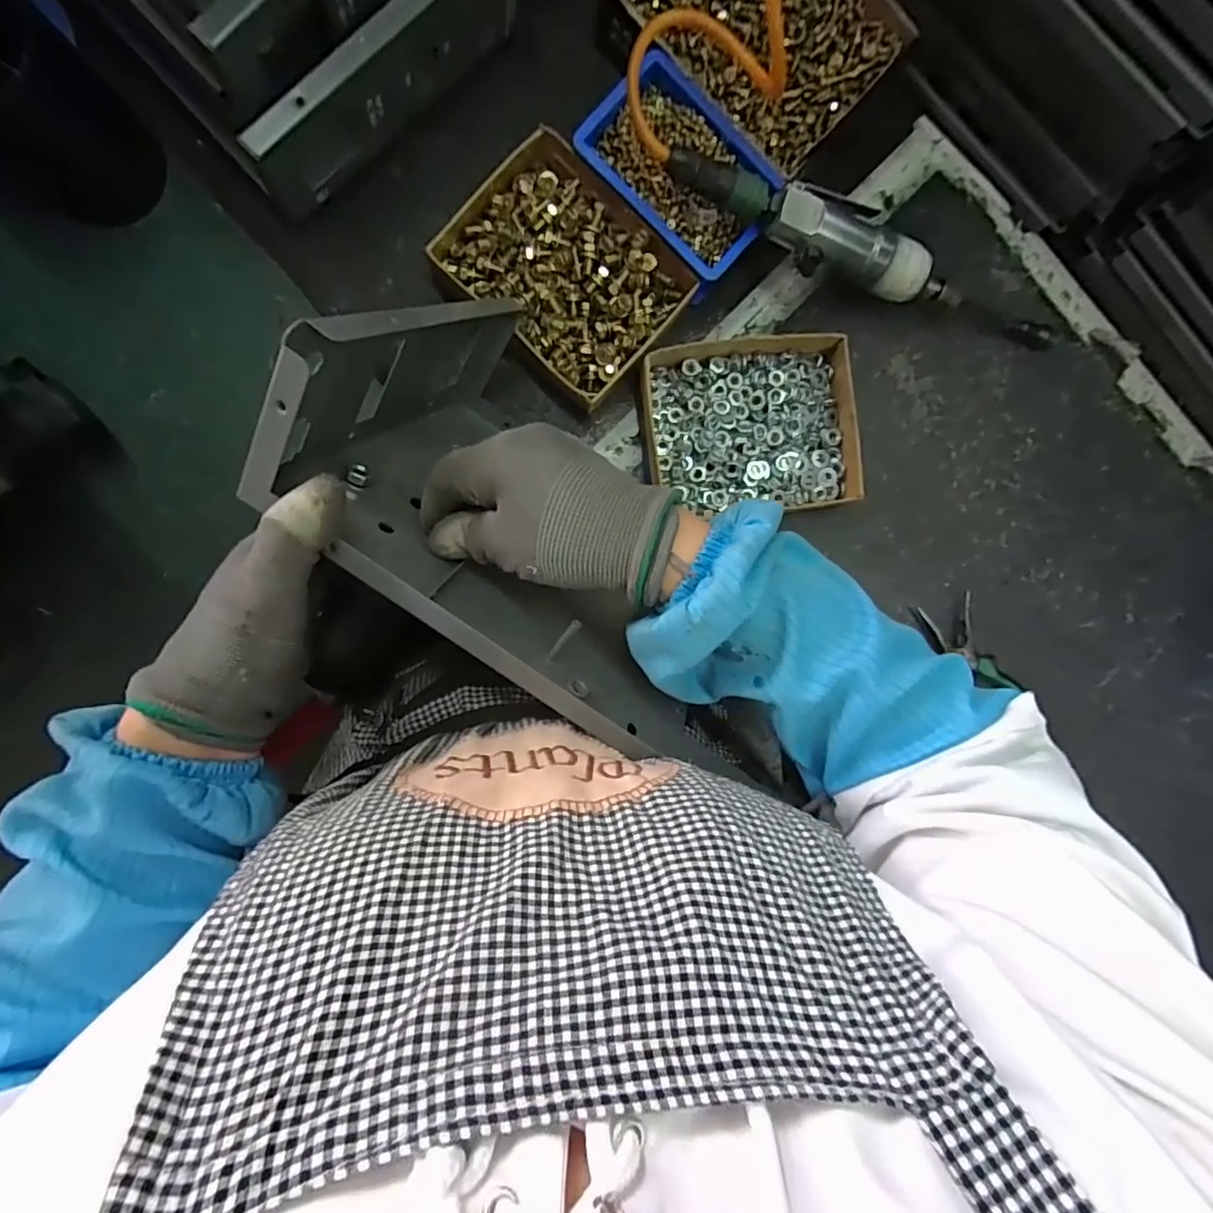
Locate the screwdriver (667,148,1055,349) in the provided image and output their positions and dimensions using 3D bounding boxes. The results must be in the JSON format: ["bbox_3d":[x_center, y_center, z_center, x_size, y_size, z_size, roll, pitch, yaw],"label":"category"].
[{"bbox_3d":[0.223,-0.278,0.477,0.371,0.037,0.052,10,92,-20],"label":"screwdriver"}]

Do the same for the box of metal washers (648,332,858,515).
[{"bbox_3d":[0.119,-0.151,0.502,0.172,0.037,0.140,-6,93,-4],"label":"box of metal washers"}]

